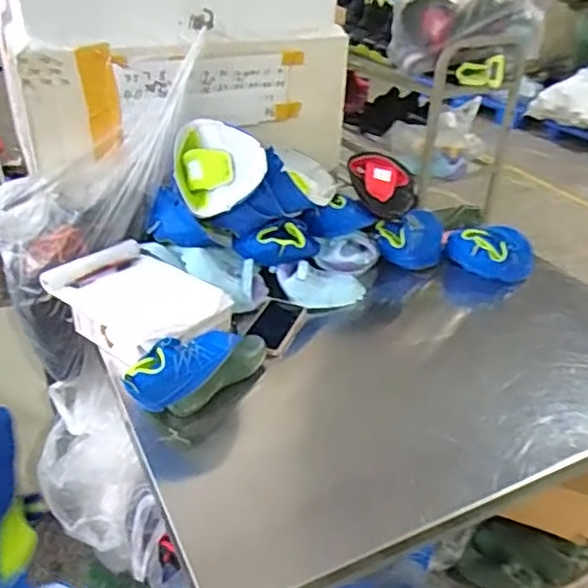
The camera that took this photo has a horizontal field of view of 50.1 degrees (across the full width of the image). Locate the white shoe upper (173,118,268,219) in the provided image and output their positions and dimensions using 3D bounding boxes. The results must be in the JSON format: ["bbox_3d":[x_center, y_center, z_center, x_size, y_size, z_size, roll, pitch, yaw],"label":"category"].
[{"bbox_3d":[-0.138,-0.231,1.175,0.174,0.173,0.075,10,17,12],"label":"white shoe upper"}]

